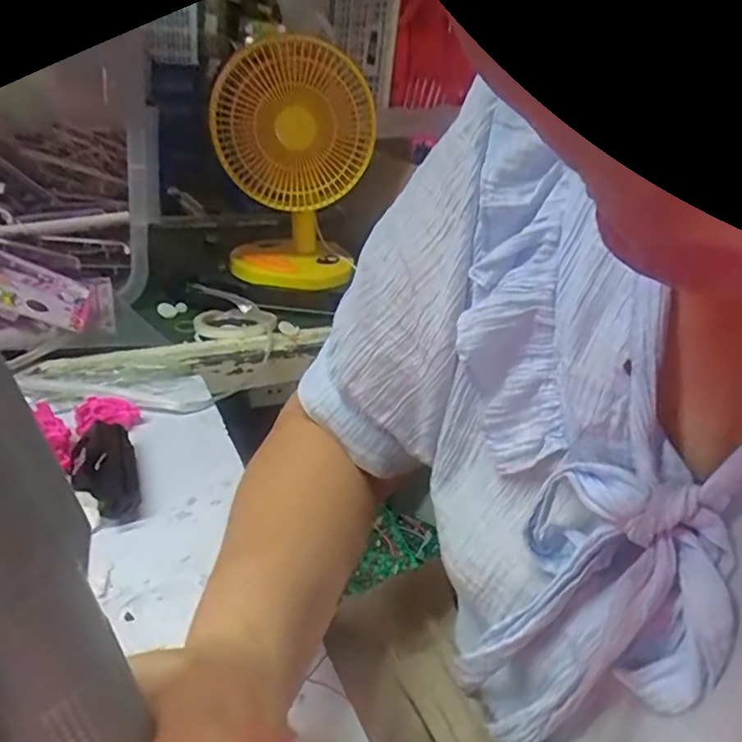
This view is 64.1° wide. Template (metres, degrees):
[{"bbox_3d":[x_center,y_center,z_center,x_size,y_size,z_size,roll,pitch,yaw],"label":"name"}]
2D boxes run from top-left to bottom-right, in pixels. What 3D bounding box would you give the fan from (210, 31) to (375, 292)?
[{"bbox_3d":[-0.113,-0.291,0.866,0.202,0.329,0.156,1,29,-8],"label":"fan"}]

